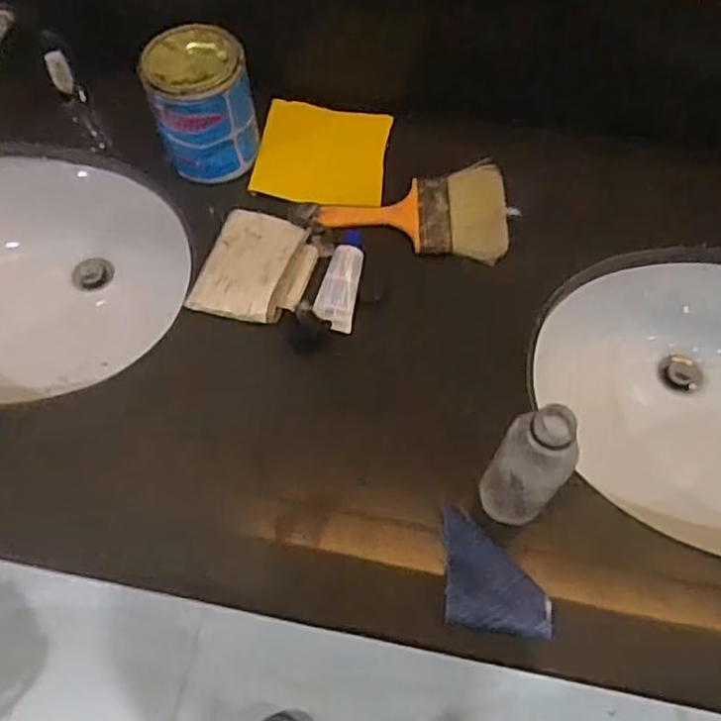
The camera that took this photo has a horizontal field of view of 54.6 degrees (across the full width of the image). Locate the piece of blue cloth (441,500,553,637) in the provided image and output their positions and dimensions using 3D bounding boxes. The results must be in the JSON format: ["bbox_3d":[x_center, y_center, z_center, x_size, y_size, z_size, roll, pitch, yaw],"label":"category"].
[{"bbox_3d":[0.116,0.182,0.597,0.086,0.022,0.098,2,61,2],"label":"piece of blue cloth"}]

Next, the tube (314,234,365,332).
[{"bbox_3d":[-0.020,-0.088,0.722,0.040,0.018,0.119,7,63,5],"label":"tube"}]

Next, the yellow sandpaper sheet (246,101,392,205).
[{"bbox_3d":[-0.044,-0.234,0.793,0.143,0.015,0.137,6,63,4],"label":"yellow sandpaper sheet"}]

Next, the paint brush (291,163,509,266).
[{"bbox_3d":[0.043,-0.158,0.750,0.223,0.023,0.106,-2,62,0],"label":"paint brush"}]

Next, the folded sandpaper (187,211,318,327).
[{"bbox_3d":[-0.106,-0.096,0.720,0.105,0.015,0.121,17,64,10],"label":"folded sandpaper"}]

